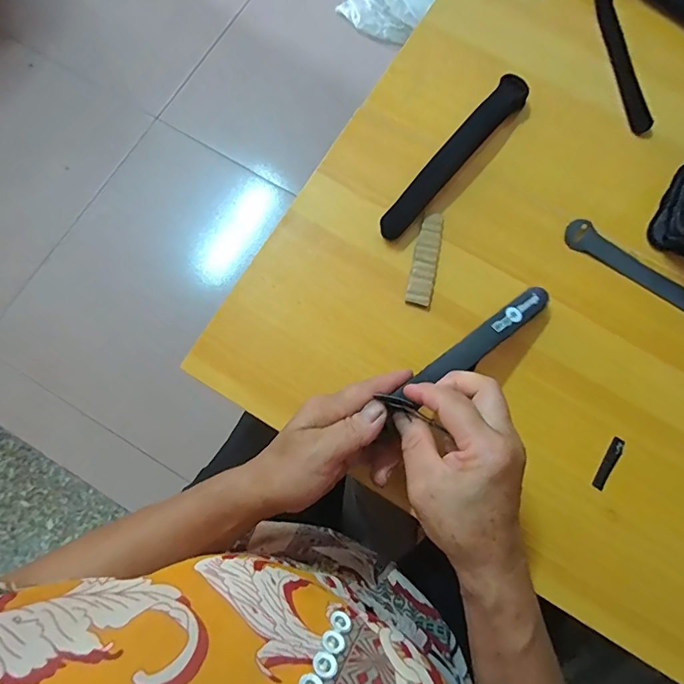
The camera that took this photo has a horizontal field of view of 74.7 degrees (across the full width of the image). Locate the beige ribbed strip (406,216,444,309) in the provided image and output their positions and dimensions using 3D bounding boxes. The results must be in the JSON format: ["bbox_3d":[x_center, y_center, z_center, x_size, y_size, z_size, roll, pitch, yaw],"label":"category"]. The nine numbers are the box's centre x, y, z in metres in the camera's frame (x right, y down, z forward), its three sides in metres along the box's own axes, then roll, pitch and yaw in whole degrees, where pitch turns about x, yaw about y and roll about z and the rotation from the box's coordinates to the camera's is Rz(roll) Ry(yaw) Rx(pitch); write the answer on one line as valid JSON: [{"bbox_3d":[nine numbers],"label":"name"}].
[{"bbox_3d":[0.074,-0.072,0.390,0.021,0.006,0.084,14,79,3],"label":"beige ribbed strip"}]

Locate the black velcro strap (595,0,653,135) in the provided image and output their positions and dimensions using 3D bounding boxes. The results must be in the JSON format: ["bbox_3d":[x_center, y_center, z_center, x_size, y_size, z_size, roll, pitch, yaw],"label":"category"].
[{"bbox_3d":[0.272,-0.292,0.440,0.021,0.012,0.195,-8,78,-1],"label":"black velcro strap"}]

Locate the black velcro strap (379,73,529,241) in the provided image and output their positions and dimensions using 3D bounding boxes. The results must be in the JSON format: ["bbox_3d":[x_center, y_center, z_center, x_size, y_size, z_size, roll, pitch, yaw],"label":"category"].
[{"bbox_3d":[0.102,-0.168,0.405,0.026,0.026,0.193,42,81,8],"label":"black velcro strap"}]

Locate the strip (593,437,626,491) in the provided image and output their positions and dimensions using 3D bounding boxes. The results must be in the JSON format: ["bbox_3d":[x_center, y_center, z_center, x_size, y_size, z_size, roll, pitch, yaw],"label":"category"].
[{"bbox_3d":[0.214,0.098,0.359,0.010,0.004,0.043,27,87,23],"label":"strip"}]

